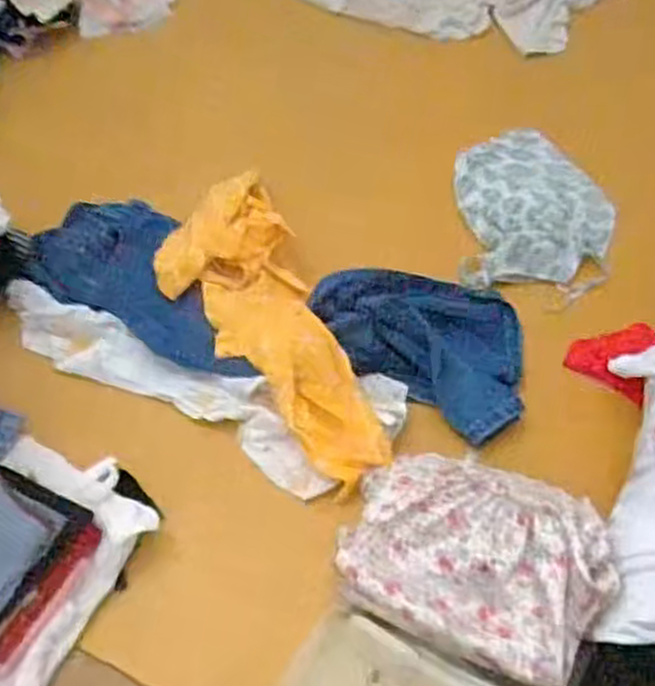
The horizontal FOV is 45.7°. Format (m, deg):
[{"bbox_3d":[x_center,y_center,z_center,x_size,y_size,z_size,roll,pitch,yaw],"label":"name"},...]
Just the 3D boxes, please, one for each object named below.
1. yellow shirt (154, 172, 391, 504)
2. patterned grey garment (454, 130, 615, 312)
[{"bbox_3d":[-0.096,-0.038,0.988,0.176,0.086,0.480,-16,56,-15],"label":"yellow shirt"},{"bbox_3d":[0.311,-0.212,1.172,0.227,0.047,0.349,8,53,3],"label":"patterned grey garment"}]

